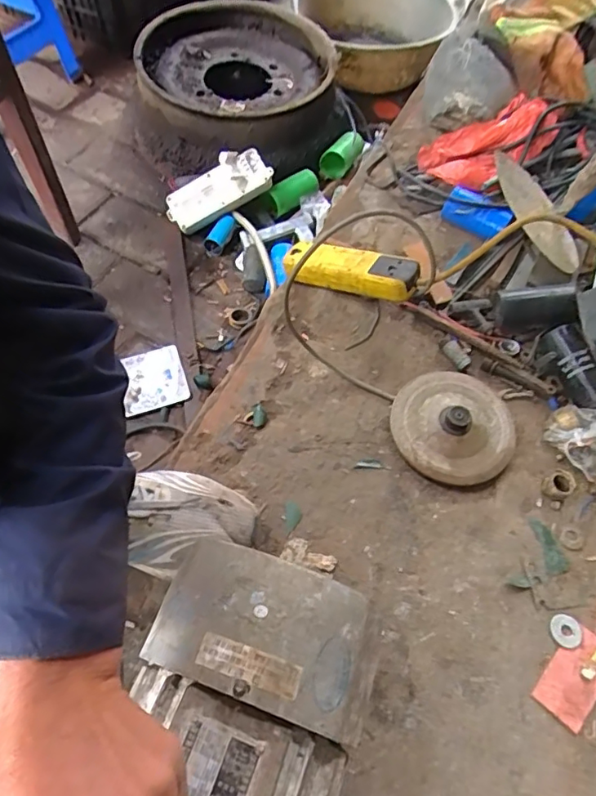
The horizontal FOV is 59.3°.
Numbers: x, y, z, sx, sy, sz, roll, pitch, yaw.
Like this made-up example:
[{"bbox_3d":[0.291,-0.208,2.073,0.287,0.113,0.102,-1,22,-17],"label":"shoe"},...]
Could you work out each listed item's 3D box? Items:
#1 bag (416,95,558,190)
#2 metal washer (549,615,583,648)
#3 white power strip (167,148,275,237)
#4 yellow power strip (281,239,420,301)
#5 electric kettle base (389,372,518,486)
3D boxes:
[{"bbox_3d":[0.295,-0.402,0.822,0.192,0.079,0.130,-31,67,-20],"label":"bag"},{"bbox_3d":[0.267,0.231,0.521,0.030,0.004,0.029,2,60,-3],"label":"metal washer"},{"bbox_3d":[-0.147,-0.381,0.968,0.198,0.040,0.082,-29,94,8],"label":"white power strip"},{"bbox_3d":[0.070,-0.172,0.716,0.195,0.040,0.062,20,58,31],"label":"yellow power strip"},{"bbox_3d":[0.183,0.028,0.612,0.139,0.040,0.140,2,60,-3],"label":"electric kettle base"}]

